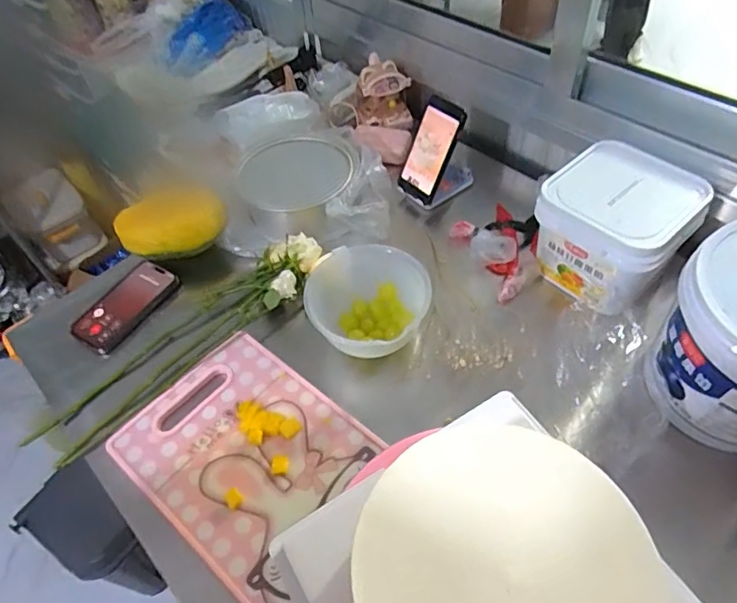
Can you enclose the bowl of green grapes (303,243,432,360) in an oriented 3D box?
[{"bbox_3d":[-0.001,0.008,0.724,0.155,0.096,0.150,-3,52,3],"label":"bowl of green grapes"}]

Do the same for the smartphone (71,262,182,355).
[{"bbox_3d":[-0.362,0.004,0.820,0.081,0.013,0.155,28,59,24],"label":"smartphone"}]

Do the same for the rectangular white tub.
[{"bbox_3d":[0.333,-0.103,0.749,0.164,0.123,0.184,-33,56,-20],"label":"rectangular white tub"}]

